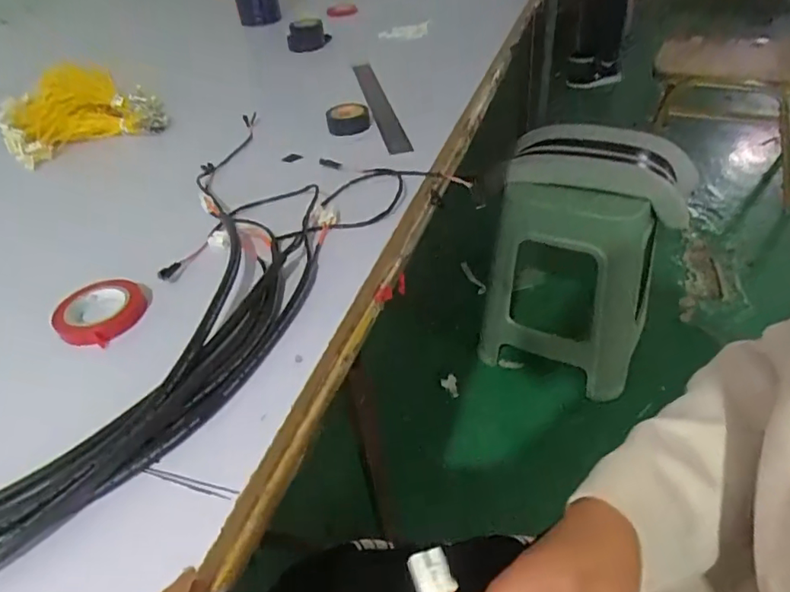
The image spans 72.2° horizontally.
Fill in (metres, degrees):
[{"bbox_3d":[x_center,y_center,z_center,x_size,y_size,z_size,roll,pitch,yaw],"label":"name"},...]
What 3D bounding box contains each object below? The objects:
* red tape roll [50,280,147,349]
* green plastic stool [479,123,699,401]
[{"bbox_3d":[-0.209,0.009,0.384,0.058,0.017,0.060,-4,38,3],"label":"red tape roll"},{"bbox_3d":[0.414,-0.074,1.247,0.366,0.511,0.308,9,41,18],"label":"green plastic stool"}]

